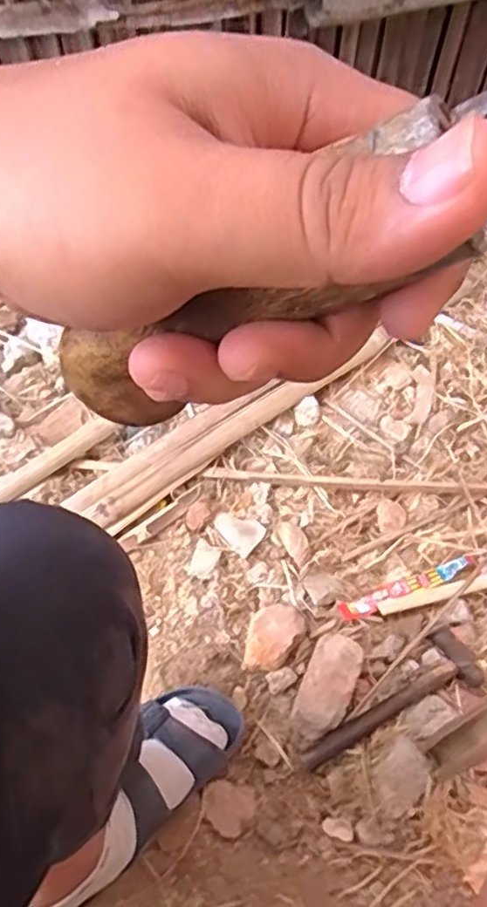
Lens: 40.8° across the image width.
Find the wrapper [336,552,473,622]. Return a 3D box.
[{"bbox_3d":[0.198,0.161,0.788,0.177,0.005,0.025,-17,60,-14],"label":"wrapper"}]

